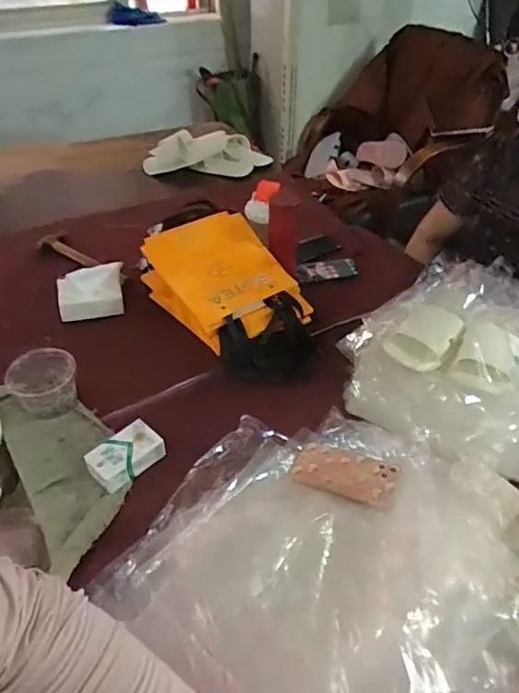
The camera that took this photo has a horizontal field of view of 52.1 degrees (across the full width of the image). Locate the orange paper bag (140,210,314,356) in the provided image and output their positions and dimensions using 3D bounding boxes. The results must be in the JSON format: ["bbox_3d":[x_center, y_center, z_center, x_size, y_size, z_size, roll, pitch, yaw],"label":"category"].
[{"bbox_3d":[-0.083,-0.143,1.094,0.238,0.157,0.322,-21,47,-23],"label":"orange paper bag"}]

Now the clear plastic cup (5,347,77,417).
[{"bbox_3d":[-0.375,0.064,0.932,0.105,0.078,0.102,1,42,-1],"label":"clear plastic cup"}]

